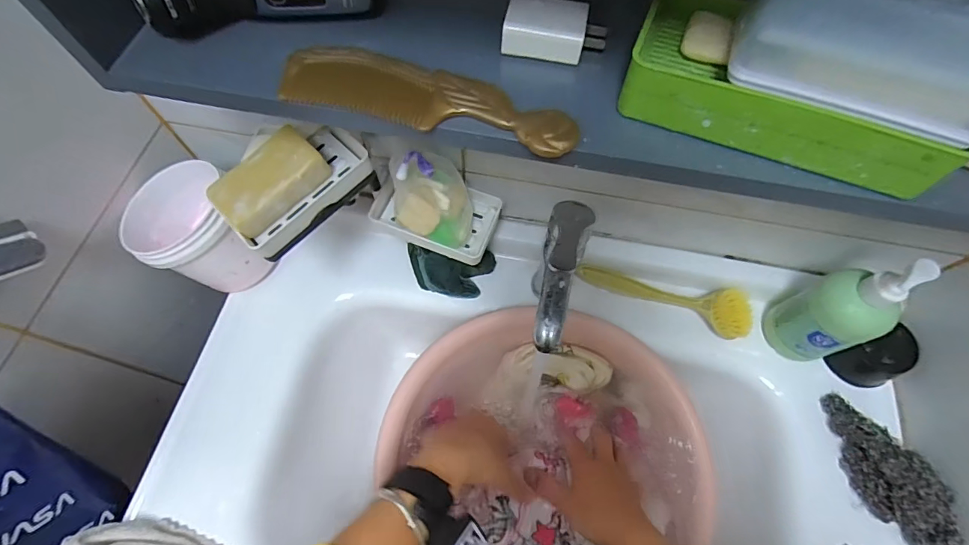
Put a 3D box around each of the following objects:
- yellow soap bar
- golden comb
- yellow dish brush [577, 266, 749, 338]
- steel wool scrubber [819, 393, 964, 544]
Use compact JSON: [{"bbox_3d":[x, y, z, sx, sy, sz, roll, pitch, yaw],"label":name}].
[{"bbox_3d":[-0.187,-0.079,0.394,0.051,0.033,0.093,41,72,17],"label":"yellow soap bar"},{"bbox_3d":[-0.036,-0.112,0.288,0.190,0.004,0.050,14,66,6],"label":"golden comb"},{"bbox_3d":[0.225,0.019,0.558,0.212,0.040,0.062,27,68,12],"label":"yellow dish brush"},{"bbox_3d":[0.412,0.202,0.464,0.054,0.071,0.162,-13,53,-6],"label":"steel wool scrubber"}]

